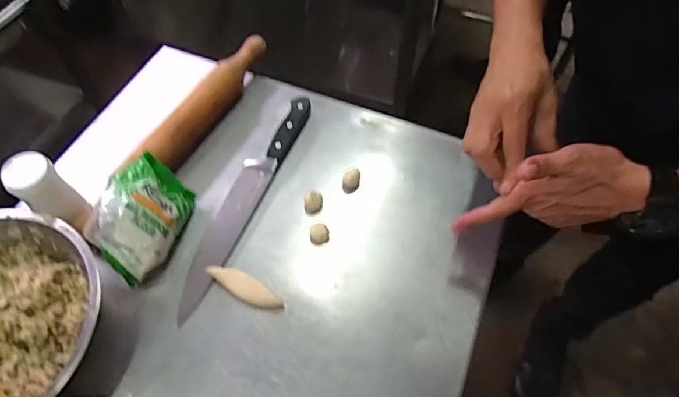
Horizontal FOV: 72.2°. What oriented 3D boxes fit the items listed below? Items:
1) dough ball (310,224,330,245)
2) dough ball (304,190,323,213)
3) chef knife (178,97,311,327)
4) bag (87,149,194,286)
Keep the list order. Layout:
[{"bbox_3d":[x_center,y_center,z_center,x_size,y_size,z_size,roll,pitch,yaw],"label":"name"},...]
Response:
[{"bbox_3d":[-0.025,0.046,0.588,0.023,0.019,0.022,1,57,-1],"label":"dough ball"},{"bbox_3d":[-0.034,0.005,0.610,0.023,0.024,0.023,1,57,-1],"label":"dough ball"},{"bbox_3d":[-0.128,-0.008,0.615,0.046,0.026,0.339,20,59,11],"label":"chef knife"},{"bbox_3d":[-0.234,0.019,0.553,0.051,0.100,0.131,-14,43,27],"label":"bag"}]

